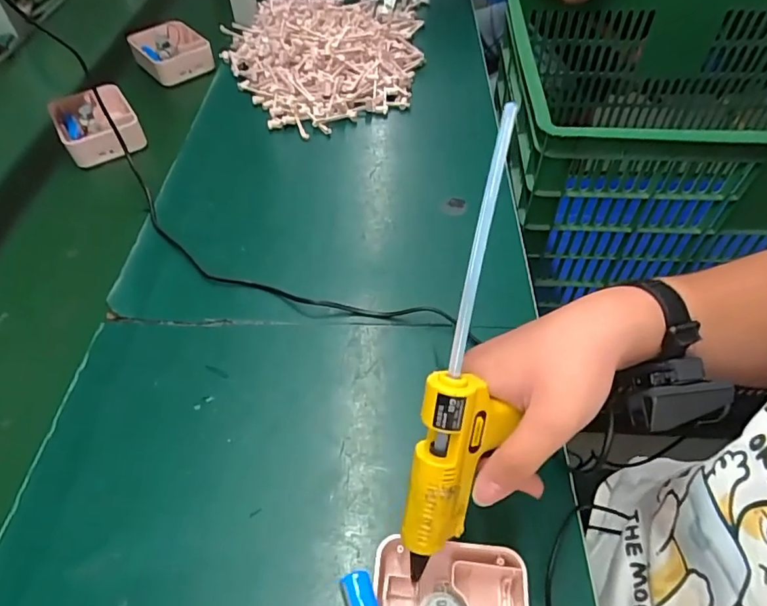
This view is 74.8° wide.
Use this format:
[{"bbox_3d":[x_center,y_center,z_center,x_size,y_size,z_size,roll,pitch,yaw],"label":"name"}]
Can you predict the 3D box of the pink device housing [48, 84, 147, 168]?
[{"bbox_3d":[-0.407,-0.253,0.710,0.107,0.040,0.124,-25,56,-20],"label":"pink device housing"}]

